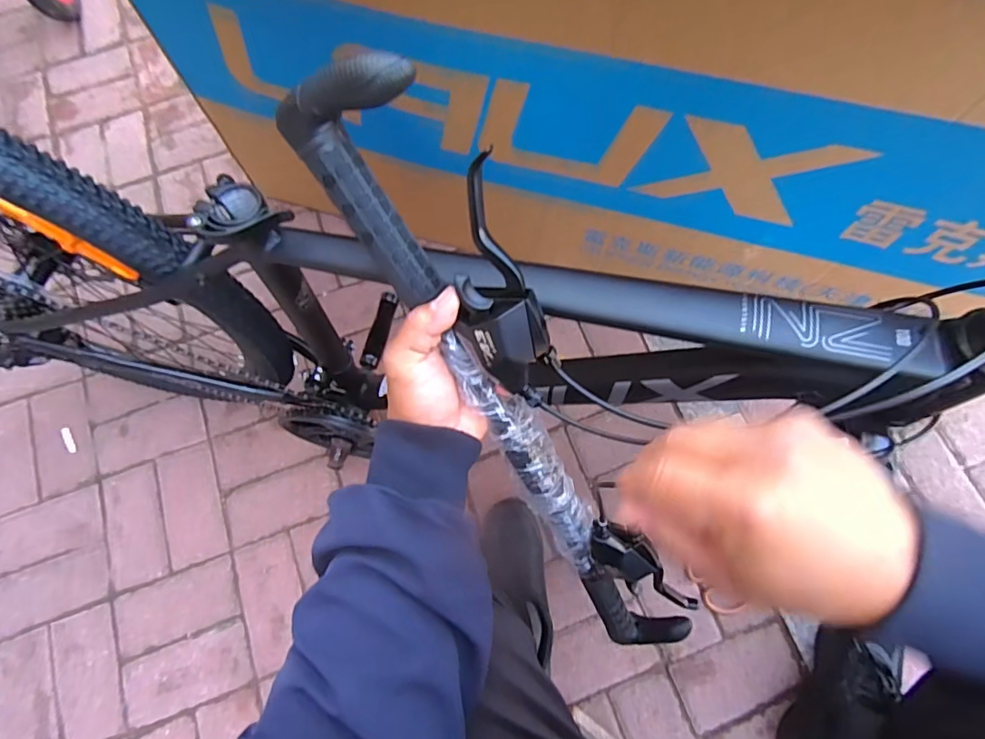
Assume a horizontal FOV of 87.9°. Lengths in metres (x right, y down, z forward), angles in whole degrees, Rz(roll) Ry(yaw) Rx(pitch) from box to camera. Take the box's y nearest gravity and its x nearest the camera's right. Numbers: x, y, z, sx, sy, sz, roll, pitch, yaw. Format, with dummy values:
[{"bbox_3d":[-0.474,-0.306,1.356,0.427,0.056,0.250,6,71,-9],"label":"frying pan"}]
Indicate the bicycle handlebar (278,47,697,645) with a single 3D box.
[{"bbox_3d":[0.052,0.070,0.417,0.075,0.616,0.070,-35,31,-9],"label":"bicycle handlebar"}]

